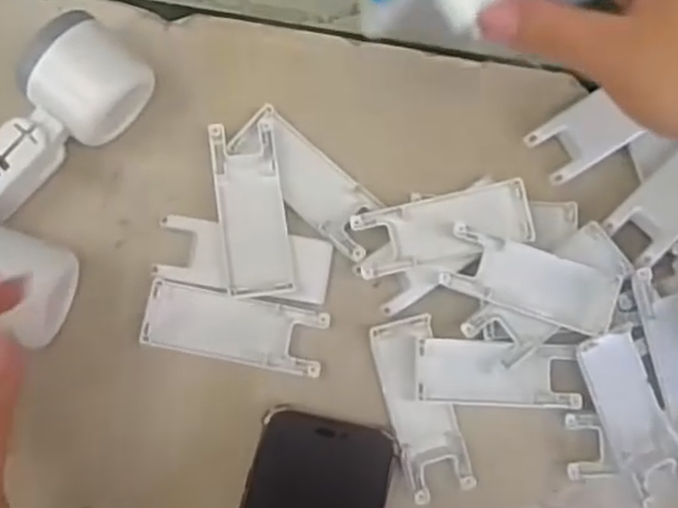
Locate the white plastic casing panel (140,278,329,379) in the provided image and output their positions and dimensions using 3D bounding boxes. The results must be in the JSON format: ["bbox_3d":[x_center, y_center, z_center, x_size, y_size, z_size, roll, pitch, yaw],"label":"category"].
[{"bbox_3d":[-0.061,0.043,0.424,0.103,0.004,0.038,12,83,-5],"label":"white plastic casing panel"}]

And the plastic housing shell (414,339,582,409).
[{"bbox_3d":[0.096,0.072,0.436,0.100,0.012,0.038,4,84,-6],"label":"plastic housing shell"}]

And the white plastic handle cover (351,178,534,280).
[{"bbox_3d":[0.062,-0.016,0.429,0.103,0.013,0.039,-13,85,-2],"label":"white plastic handle cover"}]

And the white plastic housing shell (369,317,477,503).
[{"bbox_3d":[0.049,0.091,0.433,0.039,0.014,0.103,-14,86,-8],"label":"white plastic housing shell"}]

